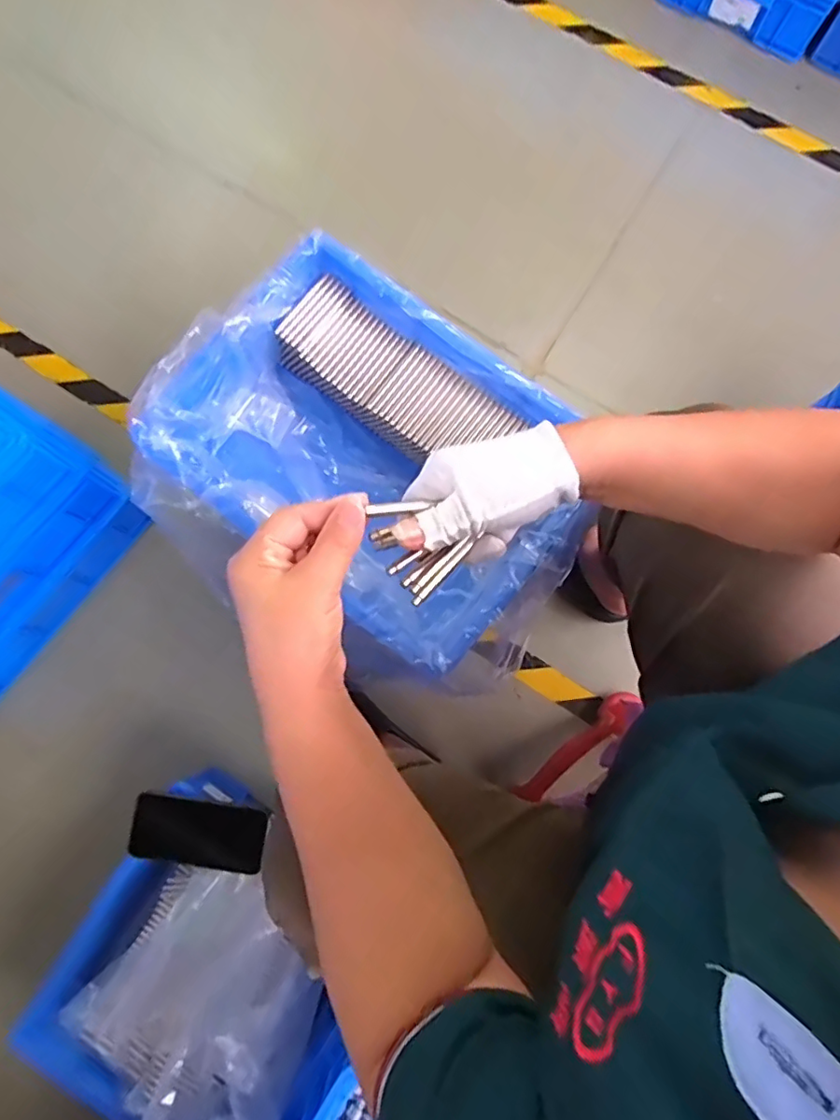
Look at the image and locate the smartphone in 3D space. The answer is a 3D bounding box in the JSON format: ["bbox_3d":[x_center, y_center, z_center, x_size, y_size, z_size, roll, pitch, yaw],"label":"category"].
[{"bbox_3d":[-0.269,0.332,0.690,0.159,0.016,0.073,11,80,1],"label":"smartphone"}]

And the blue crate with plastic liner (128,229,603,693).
[{"bbox_3d":[-0.051,-0.102,0.628,0.435,0.130,0.337,33,81,4],"label":"blue crate with plastic liner"}]

